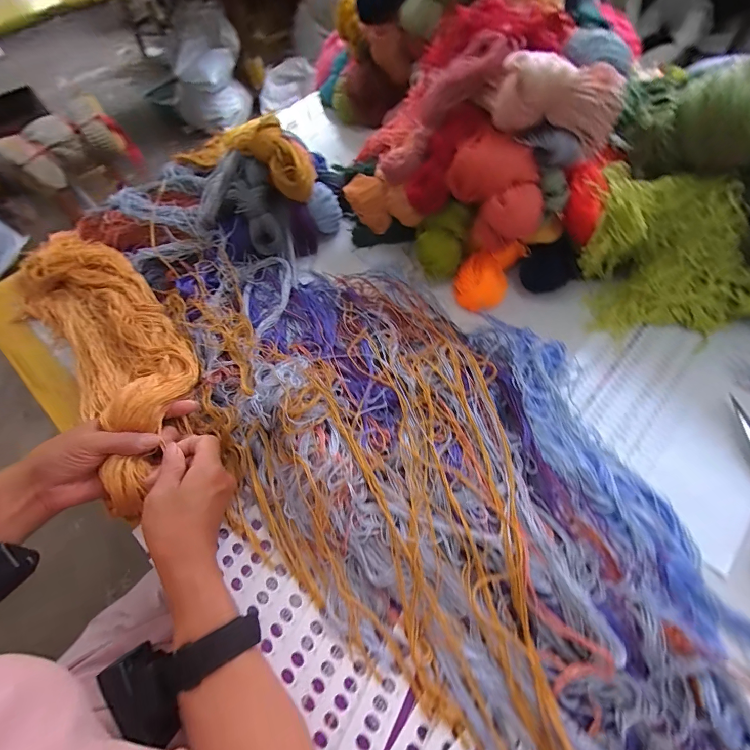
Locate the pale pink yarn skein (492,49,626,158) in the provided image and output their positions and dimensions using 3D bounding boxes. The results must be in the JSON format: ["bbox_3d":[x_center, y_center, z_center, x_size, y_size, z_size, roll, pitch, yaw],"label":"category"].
[{"bbox_3d":[0.187,-0.284,0.367,0.123,0.062,0.050,19,65,15],"label":"pale pink yarn skein"}]

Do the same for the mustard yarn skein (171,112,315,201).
[{"bbox_3d":[-0.222,-0.352,0.569,0.081,0.097,0.403,-42,50,-17],"label":"mustard yarn skein"}]

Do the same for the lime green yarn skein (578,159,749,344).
[{"bbox_3d":[0.368,-0.154,0.430,0.229,0.112,0.192,-3,61,3],"label":"lime green yarn skein"}]

